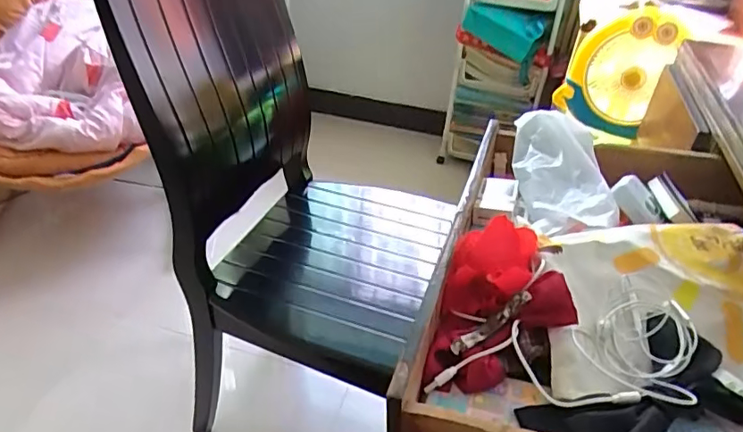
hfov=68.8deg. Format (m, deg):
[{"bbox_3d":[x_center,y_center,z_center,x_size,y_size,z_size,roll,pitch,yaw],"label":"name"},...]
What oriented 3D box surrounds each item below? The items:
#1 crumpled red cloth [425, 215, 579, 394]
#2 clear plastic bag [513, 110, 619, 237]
[{"bbox_3d":[0.118,0.081,0.487,0.105,0.079,0.148,13,38,12],"label":"crumpled red cloth"},{"bbox_3d":[0.241,-0.058,0.681,0.105,0.056,0.211,5,37,1],"label":"clear plastic bag"}]

